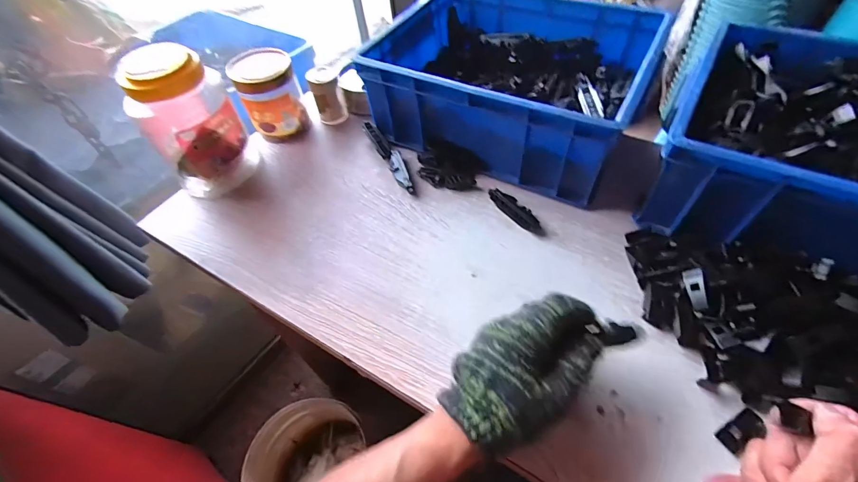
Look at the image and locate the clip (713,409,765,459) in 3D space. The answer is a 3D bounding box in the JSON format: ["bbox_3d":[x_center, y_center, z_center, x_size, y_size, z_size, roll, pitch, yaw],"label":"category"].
[{"bbox_3d":[0.258,0.158,0.314,0.040,0.007,0.019,-27,56,-15],"label":"clip"}]

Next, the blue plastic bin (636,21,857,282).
[{"bbox_3d":[0.442,-0.074,0.381,0.362,0.123,0.250,26,60,22],"label":"blue plastic bin"}]

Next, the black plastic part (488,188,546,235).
[{"bbox_3d":[0.107,-0.038,0.470,0.022,0.010,0.084,-36,59,-20],"label":"black plastic part"}]

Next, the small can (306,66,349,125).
[{"bbox_3d":[-0.158,-0.230,0.598,0.043,0.074,0.041,-2,53,3],"label":"small can"}]

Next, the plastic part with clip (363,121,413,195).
[{"bbox_3d":[-0.054,-0.121,0.541,0.026,0.020,0.149,-24,55,-13],"label":"plastic part with clip"}]

